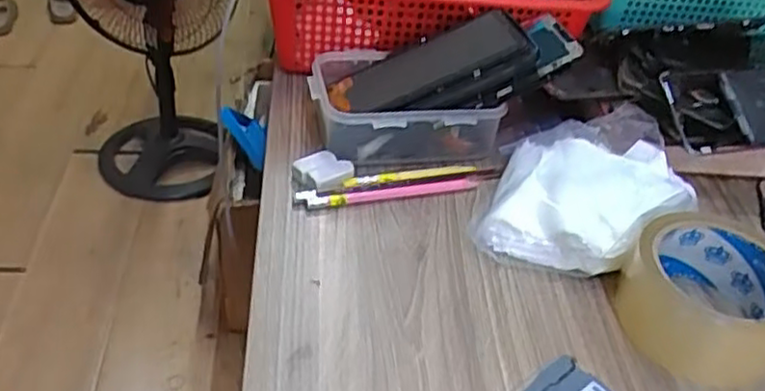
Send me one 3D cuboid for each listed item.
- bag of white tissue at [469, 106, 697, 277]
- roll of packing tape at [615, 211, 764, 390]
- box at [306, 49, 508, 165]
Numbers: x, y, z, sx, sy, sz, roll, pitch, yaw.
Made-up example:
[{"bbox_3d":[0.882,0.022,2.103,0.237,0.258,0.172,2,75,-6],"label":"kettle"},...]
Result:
[{"bbox_3d":[0.146,-0.006,0.500,0.132,0.051,0.146,17,40,12],"label":"bag of white tissue"},{"bbox_3d":[0.196,0.060,0.426,0.095,0.049,0.094,4,39,-3],"label":"roll of packing tape"},{"bbox_3d":[0.011,-0.070,0.554,0.132,0.050,0.105,-5,40,-15],"label":"box"}]

